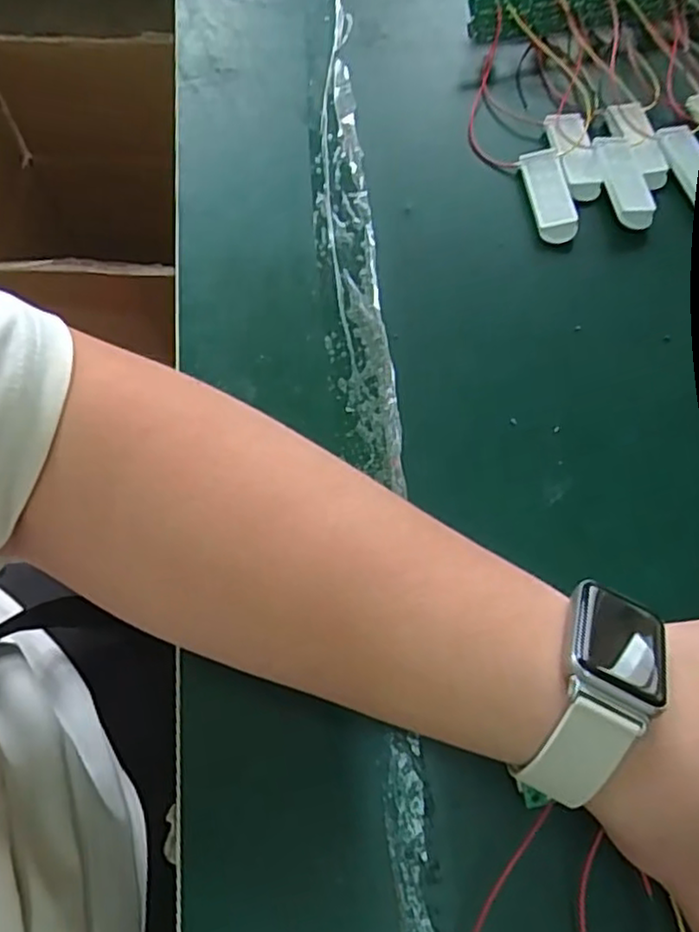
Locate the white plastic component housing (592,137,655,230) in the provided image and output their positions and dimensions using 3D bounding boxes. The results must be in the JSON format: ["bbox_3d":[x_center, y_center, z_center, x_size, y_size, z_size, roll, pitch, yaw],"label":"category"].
[{"bbox_3d":[0.151,-0.156,0.369,0.024,0.007,0.060,-9,68,-4],"label":"white plastic component housing"}]

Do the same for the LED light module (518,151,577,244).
[{"bbox_3d":[0.108,-0.147,0.367,0.020,0.010,0.059,-6,68,-3],"label":"LED light module"}]

